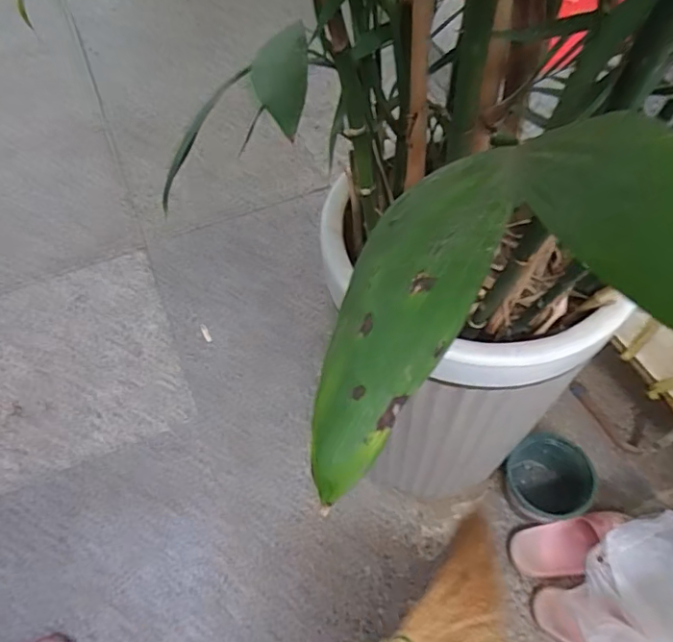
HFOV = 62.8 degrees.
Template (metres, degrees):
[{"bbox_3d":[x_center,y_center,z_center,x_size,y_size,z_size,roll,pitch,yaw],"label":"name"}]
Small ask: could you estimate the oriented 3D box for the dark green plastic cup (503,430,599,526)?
[{"bbox_3d":[0.375,0.282,0.981,0.139,0.095,0.133,-1,57,2],"label":"dark green plastic cup"}]

